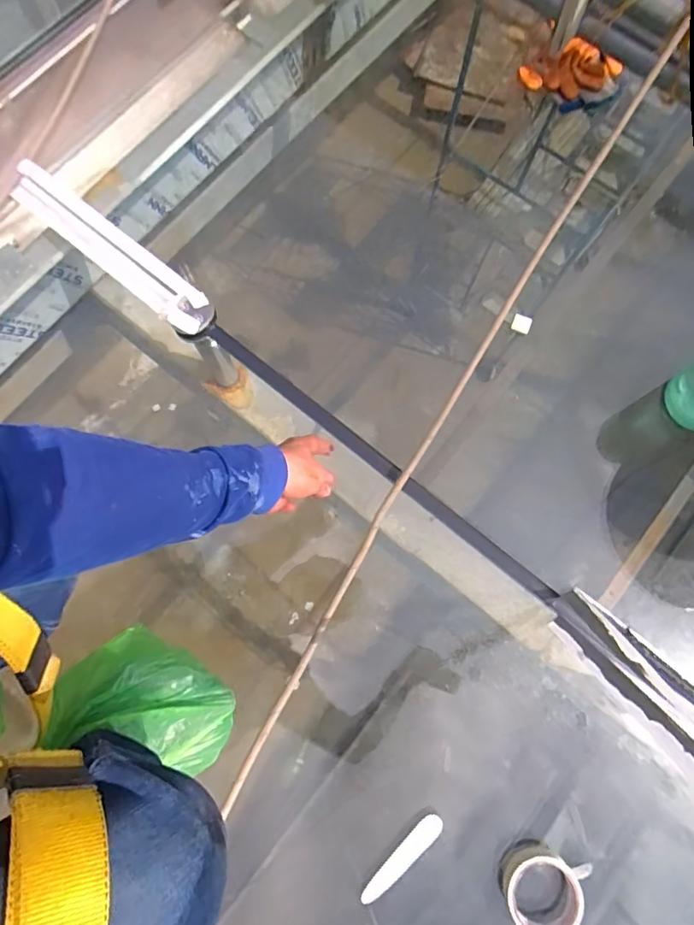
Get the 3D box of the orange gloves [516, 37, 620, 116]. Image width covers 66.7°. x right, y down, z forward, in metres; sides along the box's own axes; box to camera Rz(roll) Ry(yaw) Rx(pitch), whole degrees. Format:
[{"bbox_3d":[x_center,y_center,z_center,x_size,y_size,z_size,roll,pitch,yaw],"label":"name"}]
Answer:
[{"bbox_3d":[0.394,-0.674,0.922,0.169,0.069,0.072,1,75,-1],"label":"orange gloves"}]

